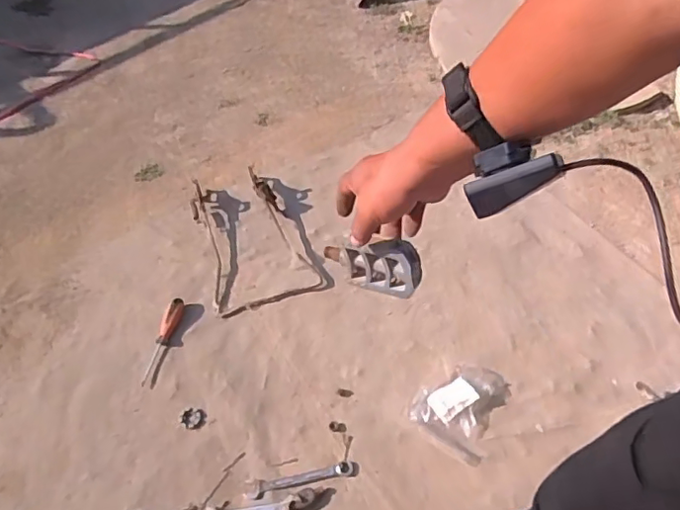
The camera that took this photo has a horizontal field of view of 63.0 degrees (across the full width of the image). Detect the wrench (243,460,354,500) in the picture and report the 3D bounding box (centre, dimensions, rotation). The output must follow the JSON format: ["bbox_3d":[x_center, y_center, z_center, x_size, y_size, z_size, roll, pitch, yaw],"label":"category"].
[{"bbox_3d":[-0.073,0.411,1.020,0.195,0.006,0.034,-9,52,-8],"label":"wrench"}]

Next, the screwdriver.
[{"bbox_3d":[-0.380,0.184,1.187,0.030,0.025,0.191,14,69,10],"label":"screwdriver"}]

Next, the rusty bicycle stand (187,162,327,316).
[{"bbox_3d":[-0.218,-0.062,1.345,0.246,0.068,0.413,-15,54,-12],"label":"rusty bicycle stand"}]

